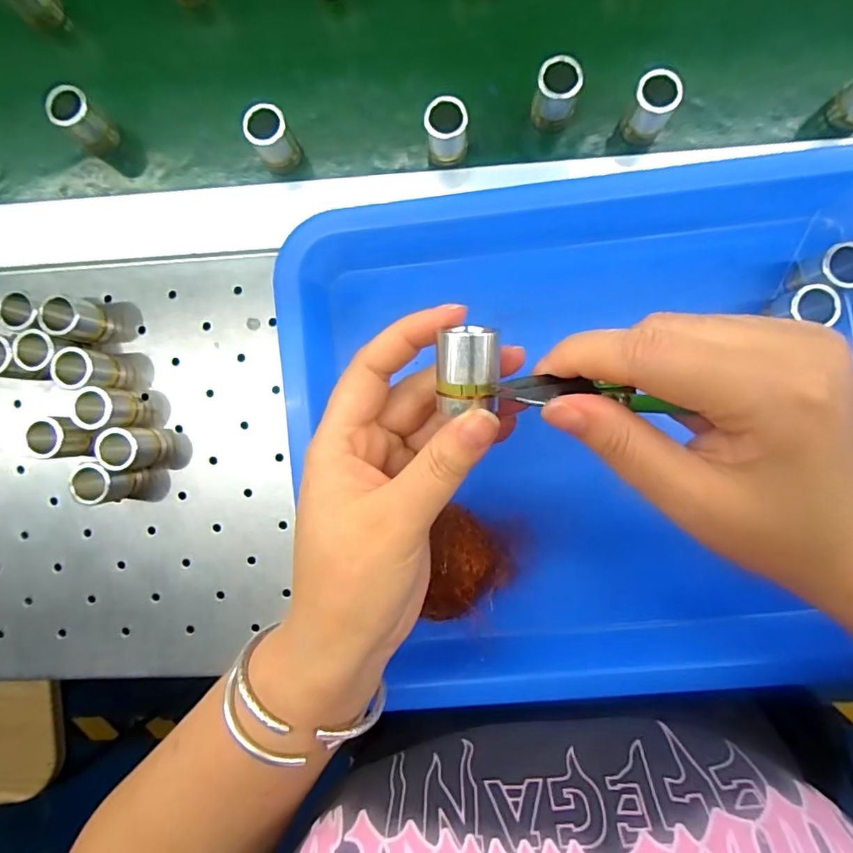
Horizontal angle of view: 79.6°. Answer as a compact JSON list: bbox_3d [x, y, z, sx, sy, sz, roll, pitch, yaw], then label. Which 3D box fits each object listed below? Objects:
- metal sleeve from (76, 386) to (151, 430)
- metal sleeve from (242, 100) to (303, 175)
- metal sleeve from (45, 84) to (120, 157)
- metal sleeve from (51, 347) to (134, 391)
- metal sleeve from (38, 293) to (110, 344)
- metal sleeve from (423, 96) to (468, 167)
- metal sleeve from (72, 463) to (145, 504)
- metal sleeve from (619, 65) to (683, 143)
[{"bbox_3d":[-0.176,-0.009,0.287,0.021,0.034,0.021,-4,88,3],"label":"metal sleeve"},{"bbox_3d":[-0.086,-0.162,0.288,0.022,0.030,0.023,0,89,3],"label":"metal sleeve"},{"bbox_3d":[-0.196,-0.175,0.294,0.021,0.034,0.019,-45,87,1],"label":"metal sleeve"},{"bbox_3d":[-0.187,-0.031,0.286,0.022,0.031,0.022,0,89,3],"label":"metal sleeve"},{"bbox_3d":[-0.194,-0.059,0.287,0.021,0.032,0.022,0,89,3],"label":"metal sleeve"},{"bbox_3d":[0.011,-0.160,0.281,0.022,0.032,0.021,-10,88,3],"label":"metal sleeve"},{"bbox_3d":[-0.177,0.031,0.286,0.022,0.033,0.021,0,89,3],"label":"metal sleeve"},{"bbox_3d":[0.120,-0.170,0.276,0.021,0.034,0.020,0,89,3],"label":"metal sleeve"}]

